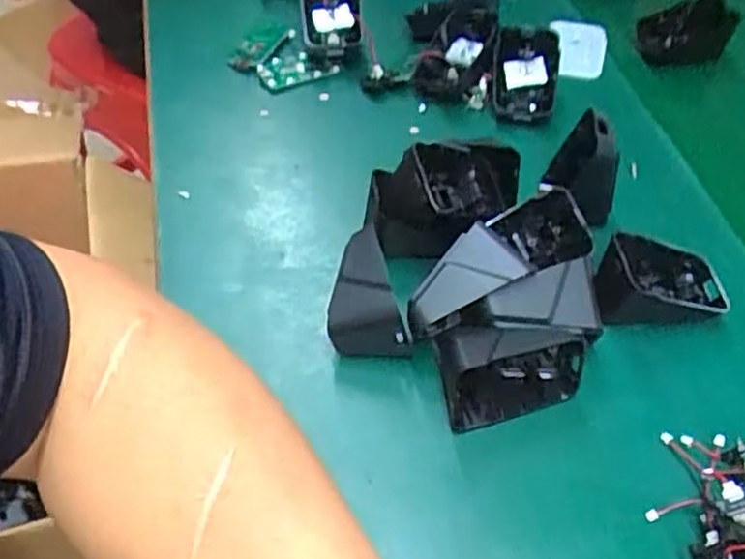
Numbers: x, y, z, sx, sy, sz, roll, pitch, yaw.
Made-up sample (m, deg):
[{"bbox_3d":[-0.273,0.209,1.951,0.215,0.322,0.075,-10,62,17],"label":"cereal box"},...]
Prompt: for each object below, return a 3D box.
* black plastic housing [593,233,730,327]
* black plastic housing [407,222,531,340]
[{"bbox_3d":[0.159,0.001,0.410,0.070,0.036,0.044,2,51,2],"label":"black plastic housing"},{"bbox_3d":[0.042,0.004,0.375,0.065,0.019,0.033,-42,58,3],"label":"black plastic housing"}]

